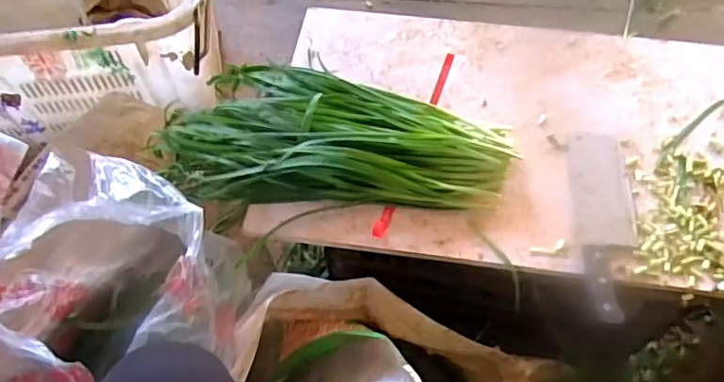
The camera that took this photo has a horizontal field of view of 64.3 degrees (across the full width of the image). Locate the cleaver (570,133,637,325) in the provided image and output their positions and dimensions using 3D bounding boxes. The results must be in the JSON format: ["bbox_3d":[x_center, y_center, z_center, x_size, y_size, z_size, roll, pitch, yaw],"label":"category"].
[{"bbox_3d":[0.286,0.029,0.671,0.066,0.025,0.258,7,59,5],"label":"cleaver"}]

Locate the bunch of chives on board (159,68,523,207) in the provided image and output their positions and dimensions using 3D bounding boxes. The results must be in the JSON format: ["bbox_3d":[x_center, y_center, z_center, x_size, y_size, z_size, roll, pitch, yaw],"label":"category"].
[{"bbox_3d":[-0.042,-0.062,0.737,0.449,0.083,0.225,13,59,8],"label":"bunch of chives on board"}]

